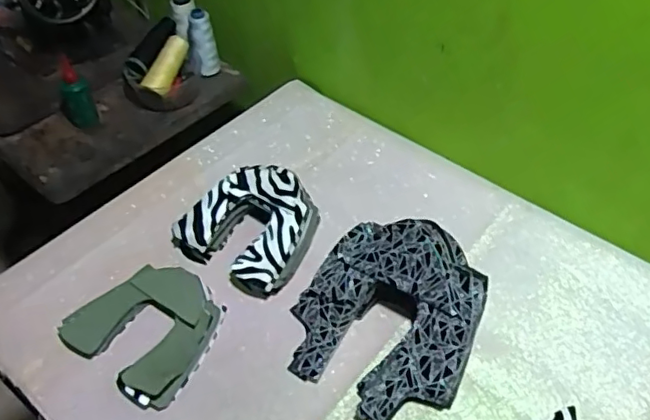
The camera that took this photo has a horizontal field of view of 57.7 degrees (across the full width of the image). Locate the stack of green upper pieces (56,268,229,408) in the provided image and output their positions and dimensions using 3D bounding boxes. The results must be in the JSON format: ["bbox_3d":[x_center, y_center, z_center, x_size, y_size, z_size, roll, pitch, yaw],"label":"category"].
[{"bbox_3d":[-0.202,0.134,0.685,0.165,0.027,0.146,29,55,26],"label":"stack of green upper pieces"}]

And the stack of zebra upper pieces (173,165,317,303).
[{"bbox_3d":[-0.094,0.016,0.765,0.170,0.073,0.153,28,54,25],"label":"stack of zebra upper pieces"}]

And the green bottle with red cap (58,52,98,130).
[{"bbox_3d":[-0.397,-0.182,0.936,0.049,0.107,0.057,-25,51,-19],"label":"green bottle with red cap"}]

